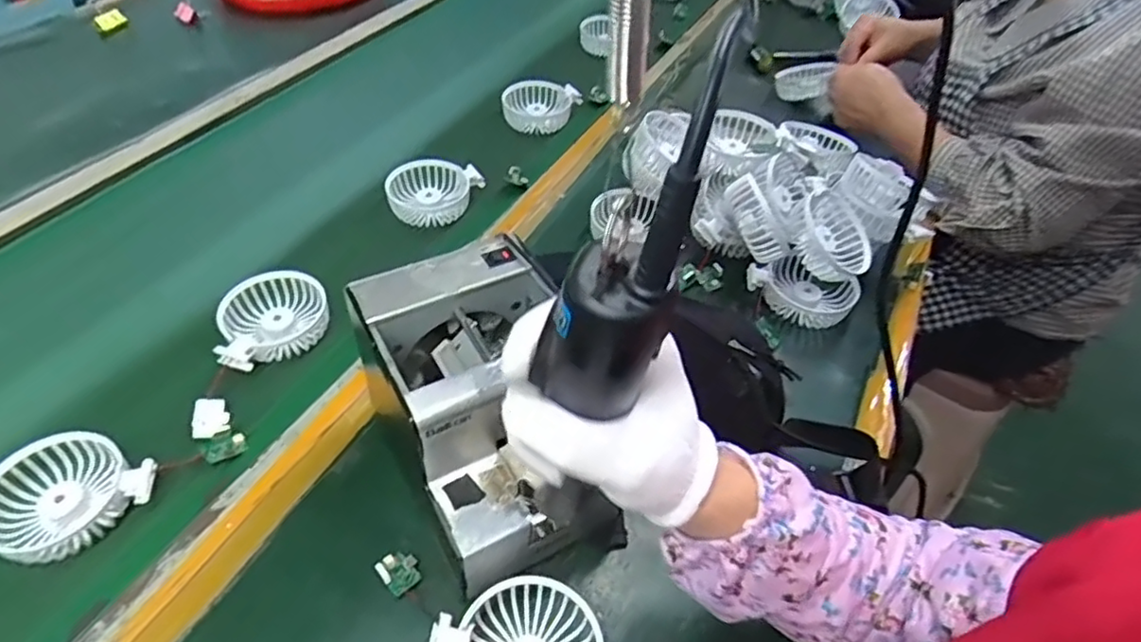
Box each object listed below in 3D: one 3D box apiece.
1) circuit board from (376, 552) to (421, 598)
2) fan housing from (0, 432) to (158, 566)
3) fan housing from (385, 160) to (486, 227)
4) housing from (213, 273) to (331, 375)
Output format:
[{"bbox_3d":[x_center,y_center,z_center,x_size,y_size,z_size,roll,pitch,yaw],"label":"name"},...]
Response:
[{"bbox_3d":[-0.116,0.170,0.442,0.029,0.009,0.026,35,53,24],"label":"circuit board"},{"bbox_3d":[-0.361,0.121,0.462,0.102,0.027,0.088,-31,57,-30],"label":"fan housing"},{"bbox_3d":[-0.154,-0.139,0.715,0.093,0.035,0.082,15,63,4],"label":"fan housing"},{"bbox_3d":[-0.269,-0.002,0.577,0.100,0.031,0.081,-32,58,-30],"label":"housing"}]

